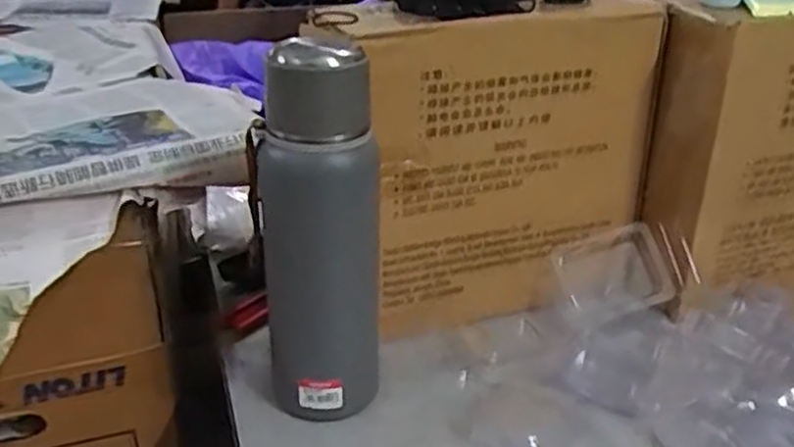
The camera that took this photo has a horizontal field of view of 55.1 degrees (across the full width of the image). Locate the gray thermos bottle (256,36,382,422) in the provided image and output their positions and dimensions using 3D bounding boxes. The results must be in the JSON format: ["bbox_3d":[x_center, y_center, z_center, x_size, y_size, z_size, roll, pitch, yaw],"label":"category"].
[{"bbox_3d":[-0.052,0.014,0.533,0.087,0.270,0.065,-4,27,-11],"label":"gray thermos bottle"}]

